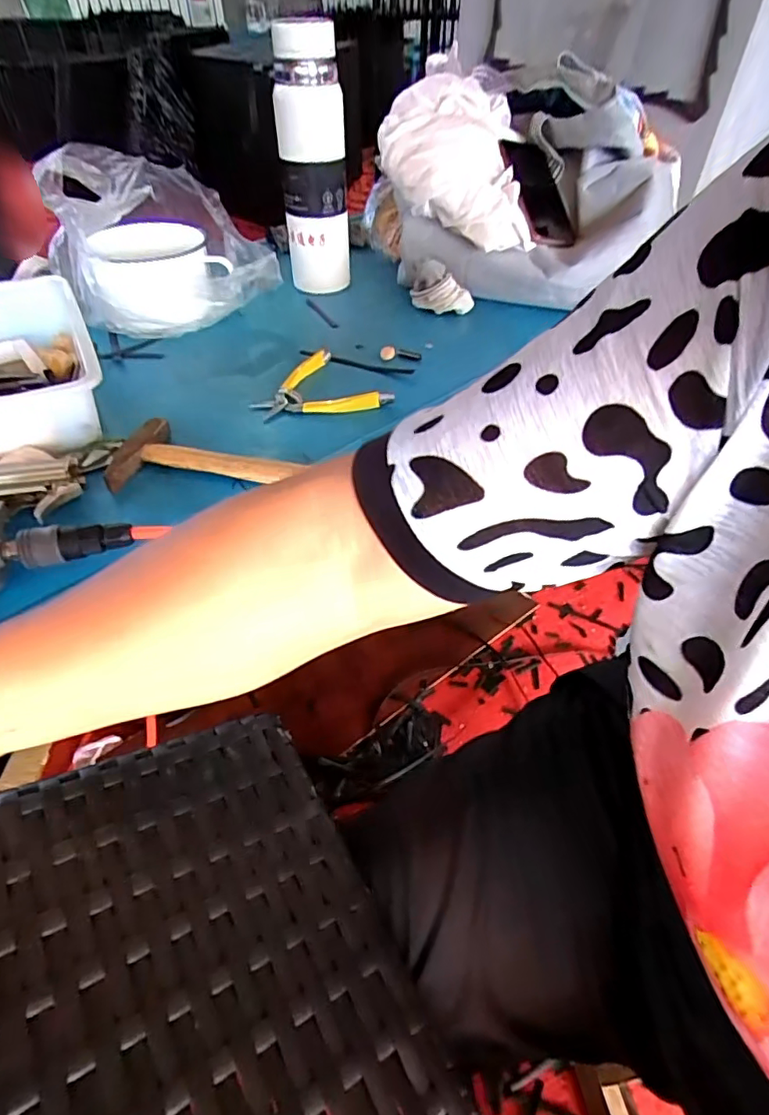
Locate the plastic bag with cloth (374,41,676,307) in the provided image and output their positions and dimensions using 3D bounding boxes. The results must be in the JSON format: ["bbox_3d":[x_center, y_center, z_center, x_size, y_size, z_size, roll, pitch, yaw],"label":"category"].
[{"bbox_3d":[0.182,-0.505,0.737,0.345,0.216,0.282,6,47,6],"label":"plastic bag with cloth"}]

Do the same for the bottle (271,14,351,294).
[{"bbox_3d":[-0.091,-0.501,0.703,0.081,0.277,0.094,-3,46,-3],"label":"bottle"}]

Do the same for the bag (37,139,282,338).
[{"bbox_3d":[-0.286,-0.388,0.677,0.226,0.157,0.210,-30,53,-25],"label":"bag"}]

